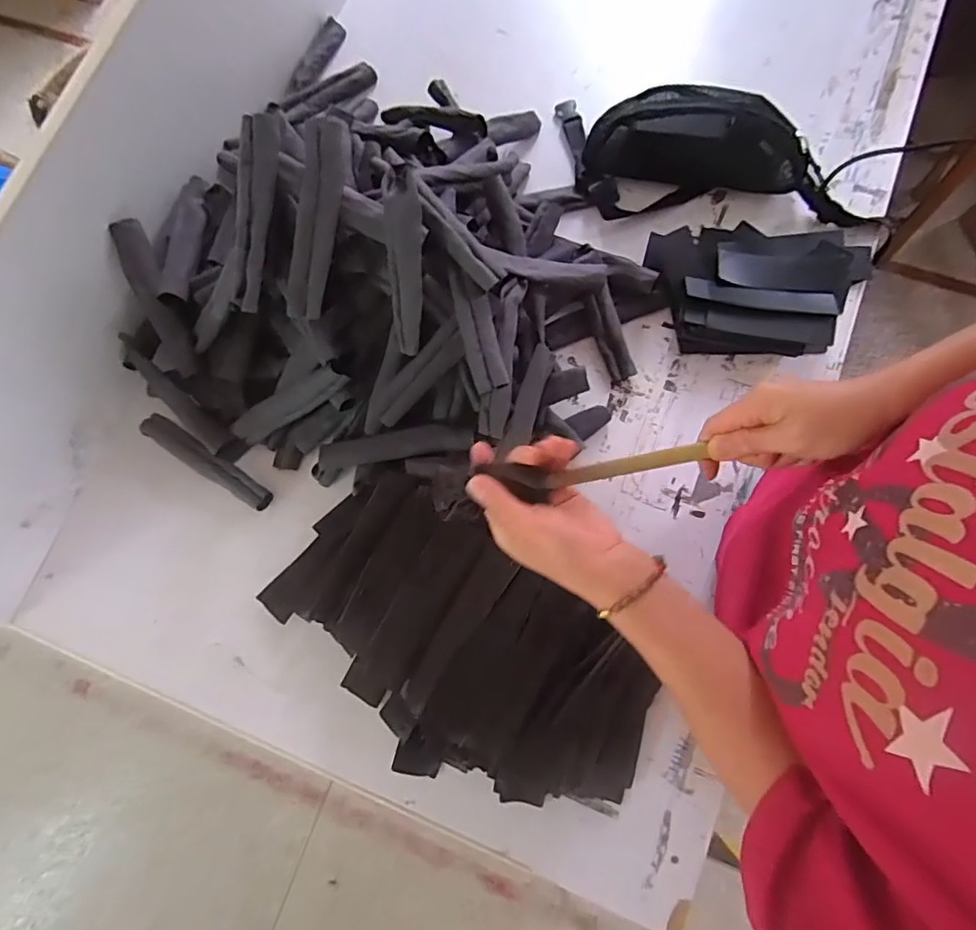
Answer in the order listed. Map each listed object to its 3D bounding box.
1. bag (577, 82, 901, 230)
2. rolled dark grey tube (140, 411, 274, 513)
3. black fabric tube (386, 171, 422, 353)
[{"bbox_3d":[0.328,-0.440,0.742,0.392,0.074,0.196,4,78,4],"label":"bag"},{"bbox_3d":[-0.361,-0.004,0.700,0.187,0.028,0.034,32,81,10],"label":"rolled dark grey tube"},{"bbox_3d":[-0.089,-0.208,0.576,0.033,0.017,0.174,2,117,1],"label":"black fabric tube"}]

